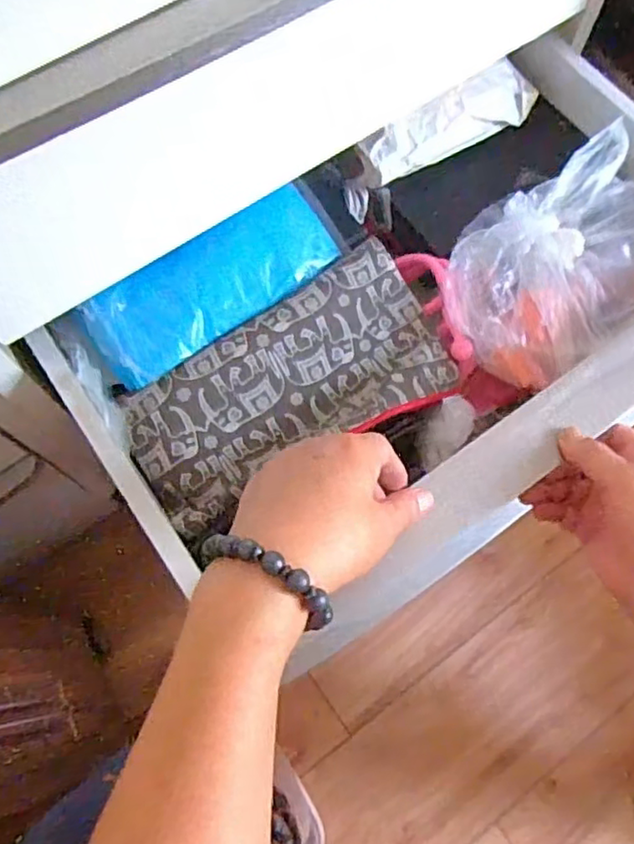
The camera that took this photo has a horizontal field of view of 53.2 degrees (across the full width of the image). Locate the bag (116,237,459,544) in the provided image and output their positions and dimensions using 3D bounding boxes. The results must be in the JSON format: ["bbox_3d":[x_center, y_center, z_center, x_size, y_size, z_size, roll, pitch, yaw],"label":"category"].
[{"bbox_3d":[-0.016,-0.025,0.463,0.240,0.038,0.113,-32,72,-10],"label":"bag"}]

